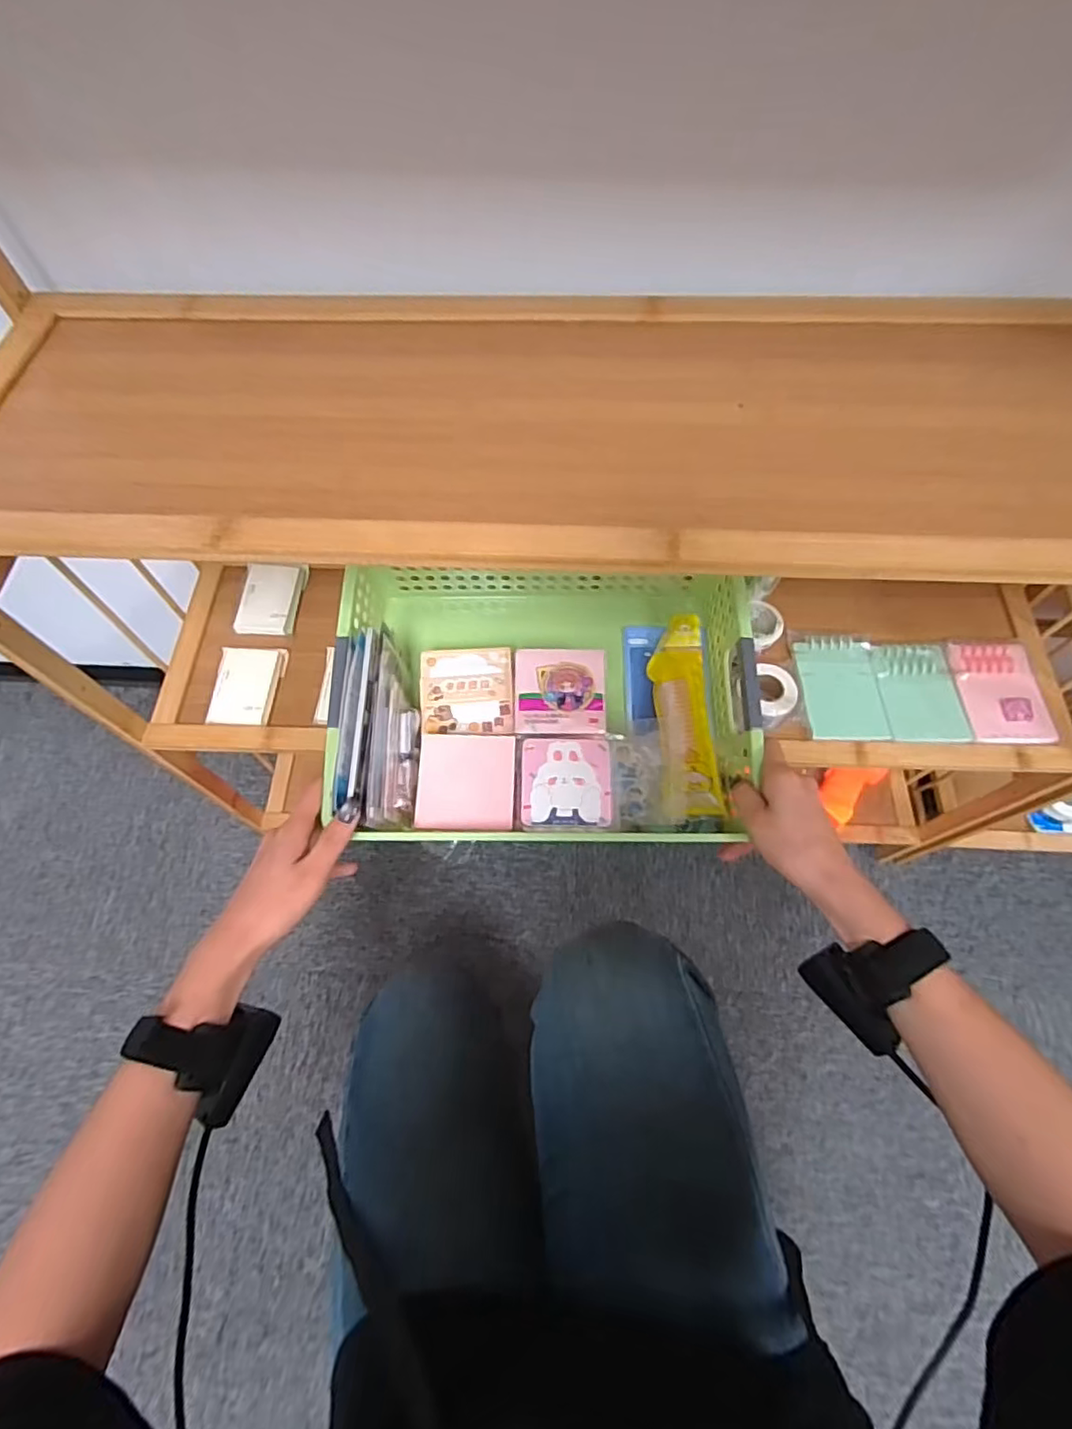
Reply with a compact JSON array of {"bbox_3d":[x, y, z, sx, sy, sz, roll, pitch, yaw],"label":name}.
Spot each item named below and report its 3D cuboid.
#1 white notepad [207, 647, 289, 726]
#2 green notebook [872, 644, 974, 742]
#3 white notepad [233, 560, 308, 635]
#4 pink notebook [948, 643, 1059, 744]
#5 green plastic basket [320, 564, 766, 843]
[{"bbox_3d":[-0.278,-0.028,0.605,0.058,0.011,0.085,2,67,0],"label":"white notepad"},{"bbox_3d":[0.373,-0.022,0.610,0.076,0.005,0.102,-1,67,-1],"label":"green notebook"},{"bbox_3d":[-0.274,-0.121,0.645,0.057,0.014,0.082,4,67,1],"label":"white notepad"},{"bbox_3d":[0.449,-0.022,0.607,0.074,0.010,0.107,2,67,0],"label":"pink notebook"},{"bbox_3d":[0.008,-0.018,0.547,0.333,0.097,0.249,-1,67,-1],"label":"green plastic basket"}]

